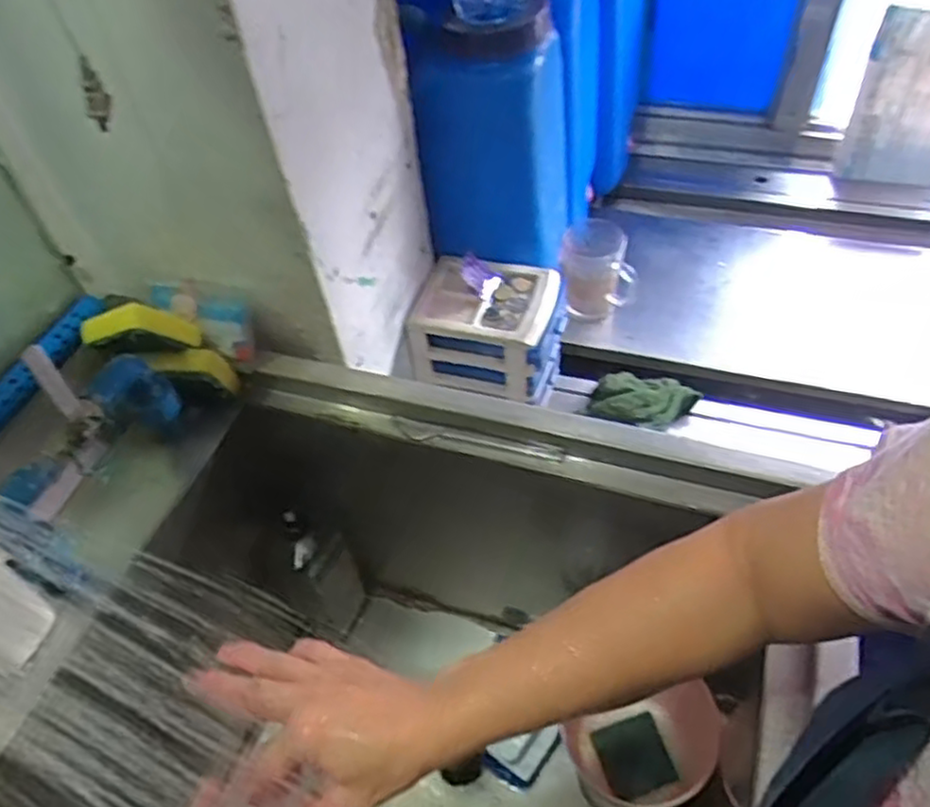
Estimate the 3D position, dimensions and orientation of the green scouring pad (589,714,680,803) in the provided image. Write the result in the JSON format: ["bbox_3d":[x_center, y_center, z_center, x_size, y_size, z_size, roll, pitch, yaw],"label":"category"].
[{"bbox_3d":[0.180,0.376,0.755,0.069,0.003,0.072,-26,74,6],"label":"green scouring pad"}]

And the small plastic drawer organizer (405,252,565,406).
[{"bbox_3d":[0.032,-0.099,0.911,0.173,0.124,0.132,6,51,11],"label":"small plastic drawer organizer"}]

